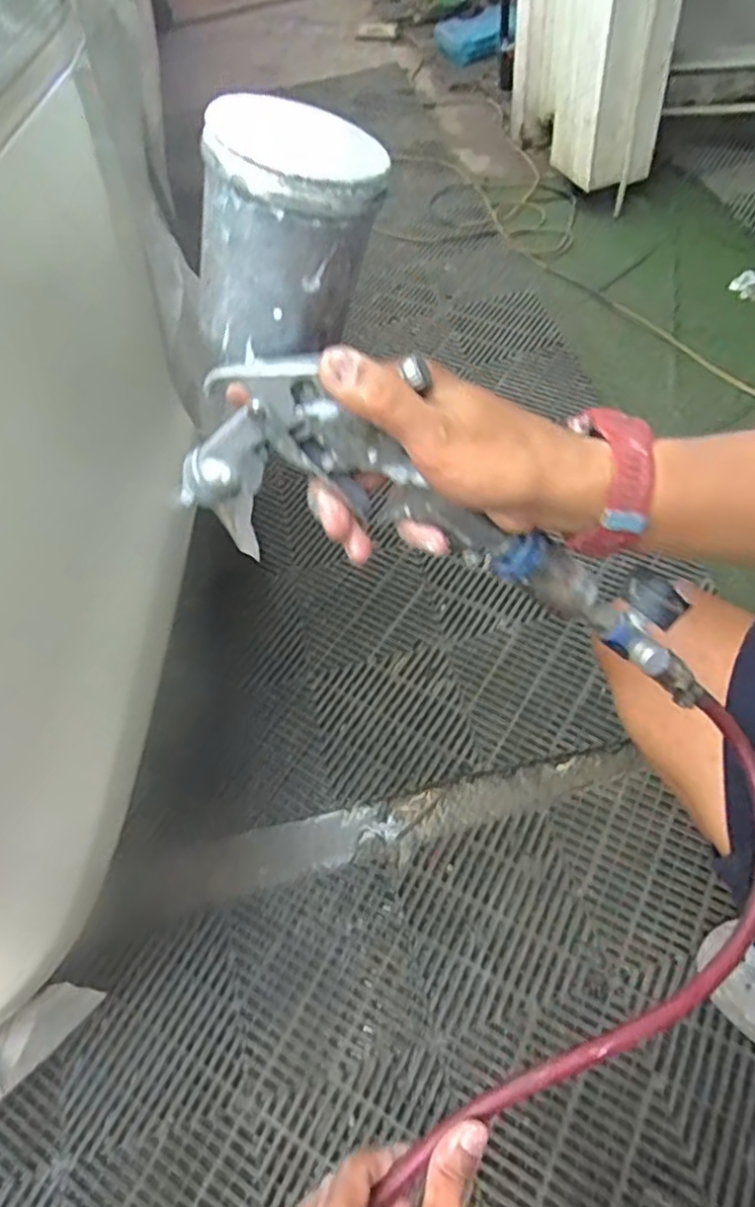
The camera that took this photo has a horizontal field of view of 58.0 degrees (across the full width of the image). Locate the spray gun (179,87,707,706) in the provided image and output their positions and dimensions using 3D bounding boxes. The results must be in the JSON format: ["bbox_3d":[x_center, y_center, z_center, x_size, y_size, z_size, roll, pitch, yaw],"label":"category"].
[{"bbox_3d":[0.046,-0.054,0.378,0.403,0.129,0.131,41,60,-21],"label":"spray gun"}]

